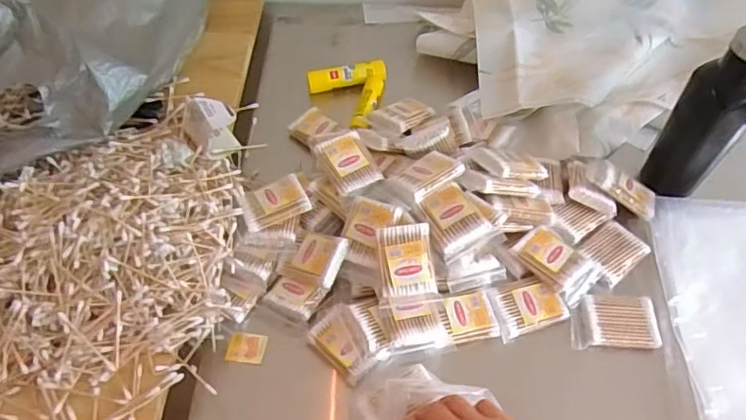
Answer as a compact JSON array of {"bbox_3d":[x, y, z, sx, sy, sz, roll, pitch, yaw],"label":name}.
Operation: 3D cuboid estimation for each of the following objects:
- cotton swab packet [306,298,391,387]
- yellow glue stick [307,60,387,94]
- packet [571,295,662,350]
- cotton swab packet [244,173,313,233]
[{"bbox_3d":[-0.019,0.131,0.579,0.074,0.023,0.075,-44,65,-3],"label":"cotton swab packet"},{"bbox_3d":[-0.036,-0.190,0.799,0.110,0.024,0.024,-5,54,-9],"label":"yellow glue stick"},{"bbox_3d":[0.257,0.120,0.597,0.086,0.017,0.056,5,53,-1],"label":"packet"},{"bbox_3d":[-0.109,-0.010,0.626,0.071,0.013,0.055,-17,56,-17],"label":"cotton swab packet"}]

